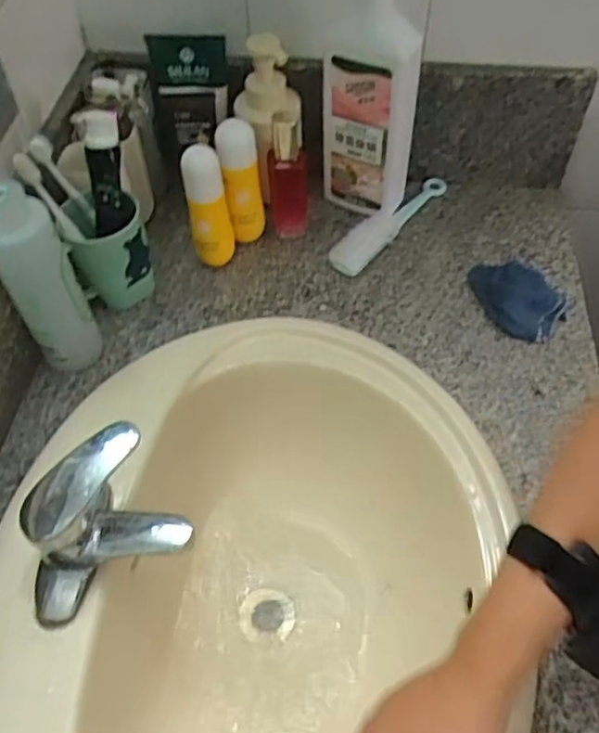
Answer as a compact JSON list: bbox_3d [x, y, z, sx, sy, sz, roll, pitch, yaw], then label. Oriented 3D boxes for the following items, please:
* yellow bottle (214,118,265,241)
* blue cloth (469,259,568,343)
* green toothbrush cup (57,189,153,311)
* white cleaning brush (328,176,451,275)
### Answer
[{"bbox_3d":[-0.066,-0.205,0.740,0.046,0.156,0.035,-7,54,-4],"label":"yellow bottle"},{"bbox_3d":[0.241,-0.078,0.701,0.070,0.028,0.107,-26,58,-16],"label":"blue cloth"},{"bbox_3d":[-0.203,-0.125,0.701,0.080,0.114,0.070,-9,54,-5],"label":"green toothbrush cup"},{"bbox_3d":[0.113,-0.182,0.792,0.041,0.023,0.204,34,62,23],"label":"white cleaning brush"}]

